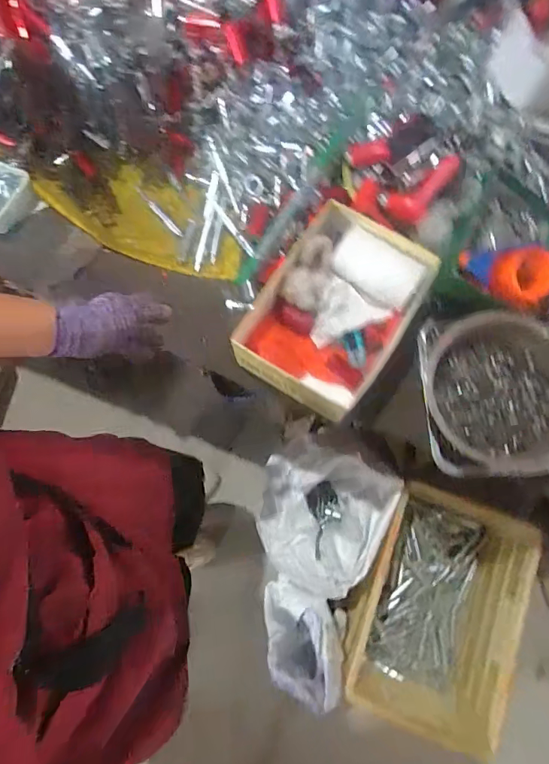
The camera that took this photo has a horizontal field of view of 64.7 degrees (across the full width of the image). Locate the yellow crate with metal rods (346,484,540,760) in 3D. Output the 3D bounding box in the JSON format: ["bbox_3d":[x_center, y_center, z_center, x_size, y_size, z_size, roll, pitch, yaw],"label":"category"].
[{"bbox_3d":[0.373,0.513,1.025,0.296,0.250,0.476,23,75,7],"label":"yellow crate with metal rods"}]

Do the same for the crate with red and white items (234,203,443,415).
[{"bbox_3d":[0.095,-0.111,0.701,0.209,0.104,0.290,31,76,9],"label":"crate with red and white items"}]

